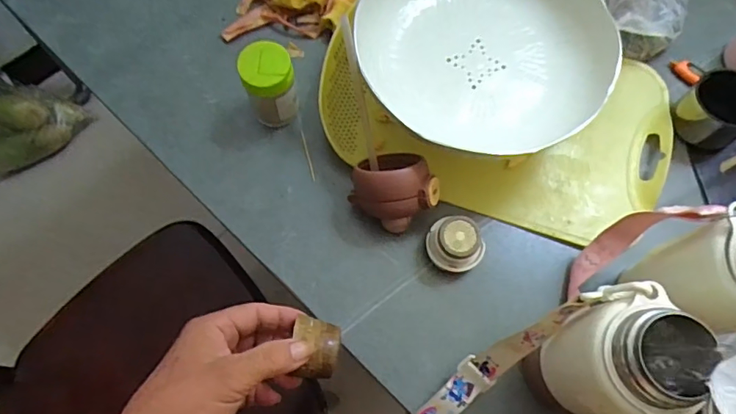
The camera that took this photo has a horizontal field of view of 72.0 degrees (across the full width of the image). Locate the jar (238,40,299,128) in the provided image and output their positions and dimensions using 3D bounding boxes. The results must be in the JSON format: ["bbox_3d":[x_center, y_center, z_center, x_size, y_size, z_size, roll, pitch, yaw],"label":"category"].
[{"bbox_3d":[-0.097,-0.121,0.516,0.049,0.091,0.046,0,70,1],"label":"jar"}]

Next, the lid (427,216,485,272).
[{"bbox_3d":[0.084,0.036,0.481,0.056,0.045,0.051,0,70,1],"label":"lid"}]

